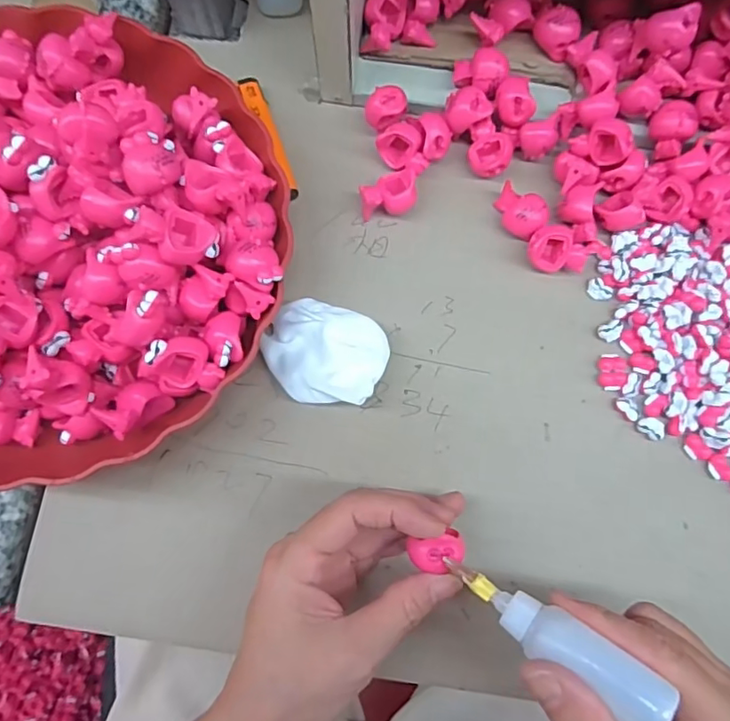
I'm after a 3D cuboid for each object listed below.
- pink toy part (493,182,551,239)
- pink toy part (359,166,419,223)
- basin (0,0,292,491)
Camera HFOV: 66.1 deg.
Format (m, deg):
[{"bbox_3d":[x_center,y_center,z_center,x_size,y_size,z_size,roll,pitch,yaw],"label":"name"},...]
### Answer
[{"bbox_3d":[0.090,-0.086,0.325,0.031,0.017,0.024,31,81,5],"label":"pink toy part"},{"bbox_3d":[0.013,-0.097,0.328,0.033,0.017,0.024,-7,79,-2],"label":"pink toy part"},{"bbox_3d":[-0.165,-0.065,0.283,0.236,0.066,0.239,0,79,0],"label":"basin"}]

